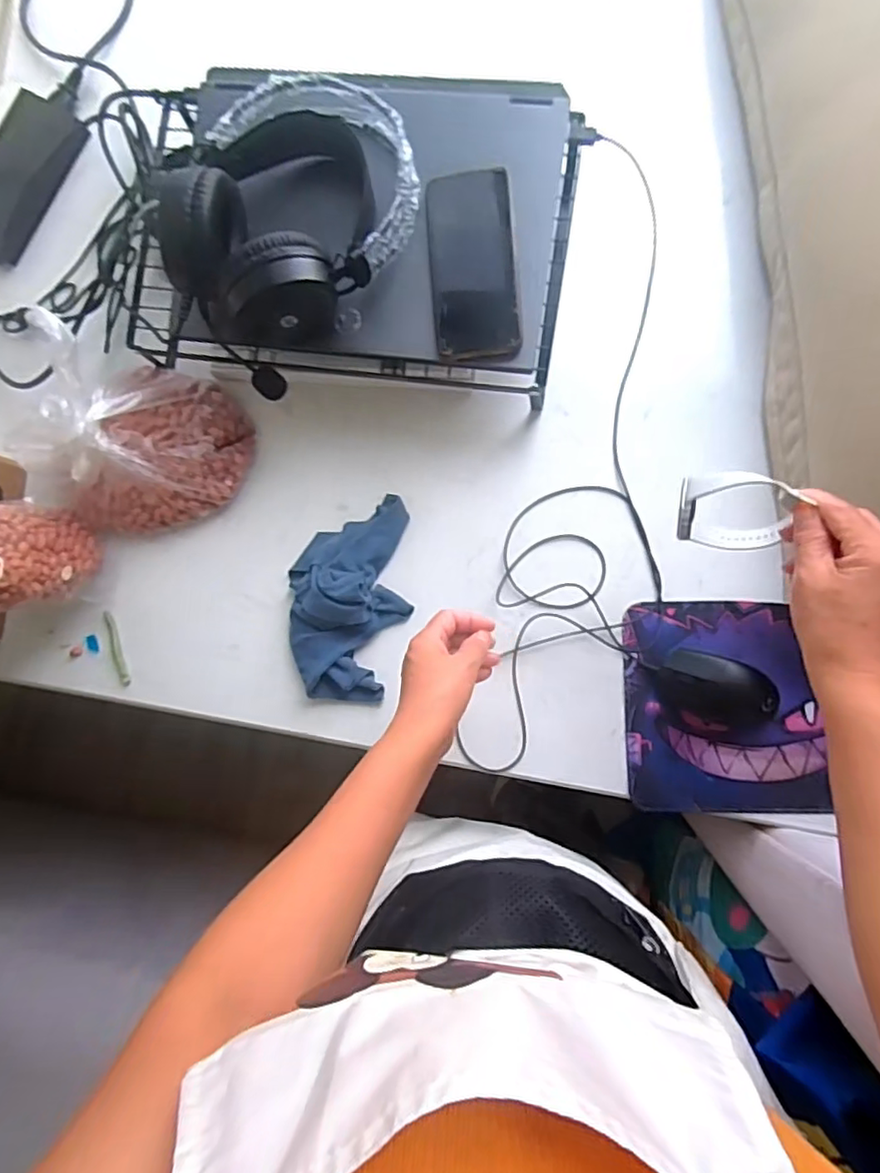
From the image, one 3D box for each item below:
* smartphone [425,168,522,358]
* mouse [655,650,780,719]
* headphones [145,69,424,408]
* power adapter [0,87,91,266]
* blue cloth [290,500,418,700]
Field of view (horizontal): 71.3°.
[{"bbox_3d":[0.031,-0.289,0.548,0.077,0.011,0.168,-4,88,7],"label":"smartphone"},{"bbox_3d":[0.270,0.098,0.596,0.107,0.033,0.056,15,90,7],"label":"mouse"},{"bbox_3d":[-0.137,-0.325,0.535,0.178,0.094,0.245,41,93,6],"label":"headphones"},{"bbox_3d":[-0.489,-0.469,0.707,0.092,0.029,0.189,35,92,7],"label":"power adapter"},{"bbox_3d":[-0.098,0.016,0.636,0.124,0.053,0.206,-2,88,7],"label":"blue cloth"}]

